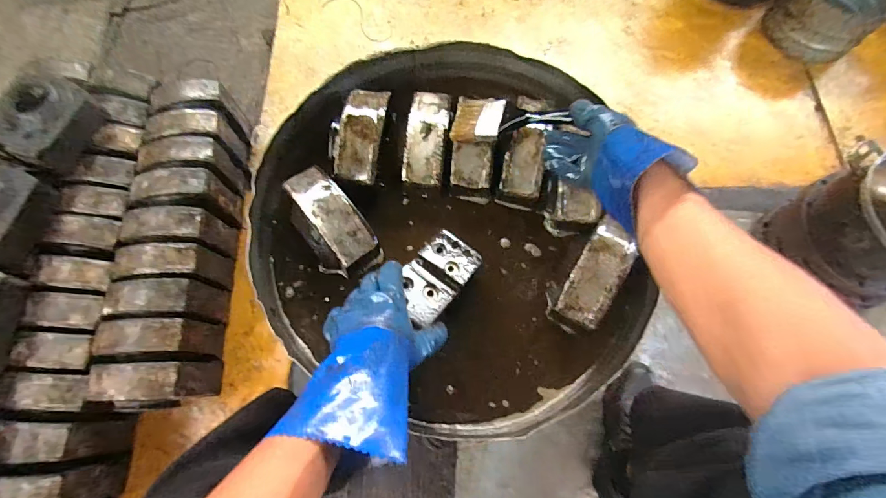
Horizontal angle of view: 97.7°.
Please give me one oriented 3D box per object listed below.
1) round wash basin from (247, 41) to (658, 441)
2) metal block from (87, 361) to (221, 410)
[{"bbox_3d":[-0.018,-0.047,0.559,0.488,0.121,0.572,-6,70,-4],"label":"round wash basin"},{"bbox_3d":[-0.545,0.265,0.752,0.165,0.181,0.080,-6,70,-4],"label":"metal block"}]

